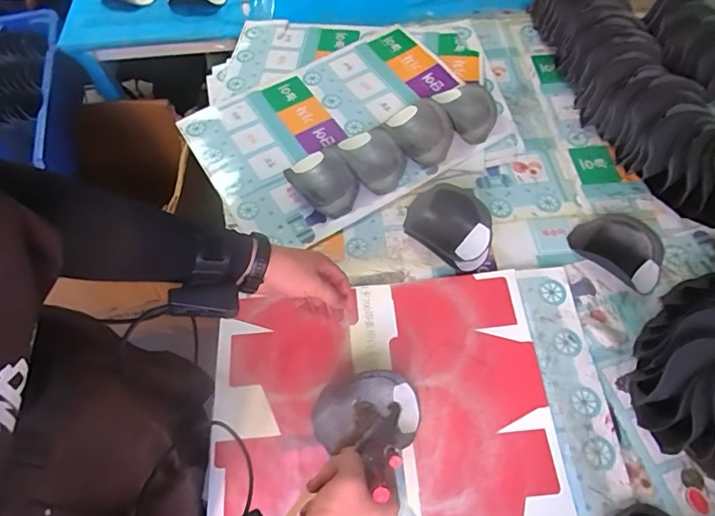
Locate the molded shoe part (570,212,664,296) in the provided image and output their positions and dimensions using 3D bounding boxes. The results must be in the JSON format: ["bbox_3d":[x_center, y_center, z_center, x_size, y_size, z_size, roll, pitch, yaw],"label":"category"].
[{"bbox_3d":[0.413,-0.019,0.731,0.140,0.046,0.100,33,66,18],"label":"molded shoe part"}]

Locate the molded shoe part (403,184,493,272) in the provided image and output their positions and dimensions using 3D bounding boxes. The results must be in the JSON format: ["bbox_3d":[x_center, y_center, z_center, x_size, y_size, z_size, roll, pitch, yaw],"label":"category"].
[{"bbox_3d":[0.141,-0.052,0.752,0.103,0.070,0.155,-41,67,-20],"label":"molded shoe part"}]

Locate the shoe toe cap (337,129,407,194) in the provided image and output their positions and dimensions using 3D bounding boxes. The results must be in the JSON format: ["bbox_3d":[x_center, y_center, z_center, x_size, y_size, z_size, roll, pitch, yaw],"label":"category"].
[{"bbox_3d":[0.029,-0.184,0.870,0.102,0.032,0.145,-22,63,-11],"label":"shoe toe cap"}]

